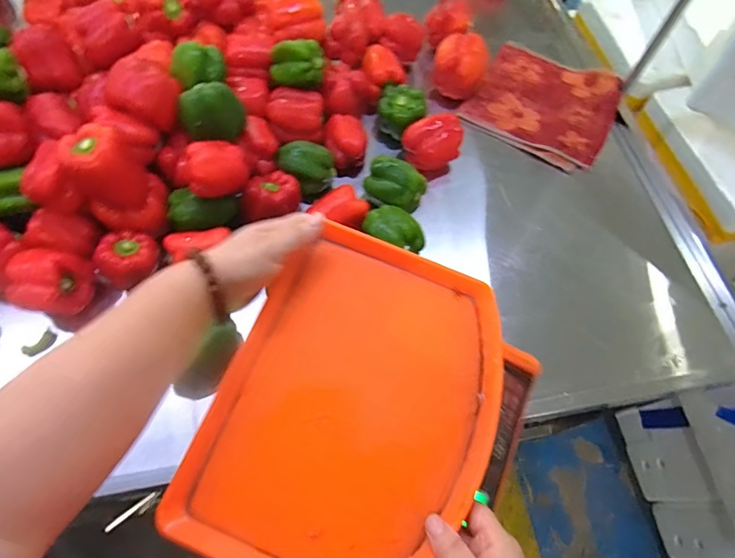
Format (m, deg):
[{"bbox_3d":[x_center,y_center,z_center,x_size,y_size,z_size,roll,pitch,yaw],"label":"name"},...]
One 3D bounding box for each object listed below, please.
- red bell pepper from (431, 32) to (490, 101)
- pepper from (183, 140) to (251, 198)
[{"bbox_3d":[0.170,-0.394,0.817,0.097,0.089,0.104,19,63,7],"label":"red bell pepper"},{"bbox_3d":[-0.211,-0.155,0.619,0.081,0.068,0.067,-16,64,-11],"label":"pepper"}]

